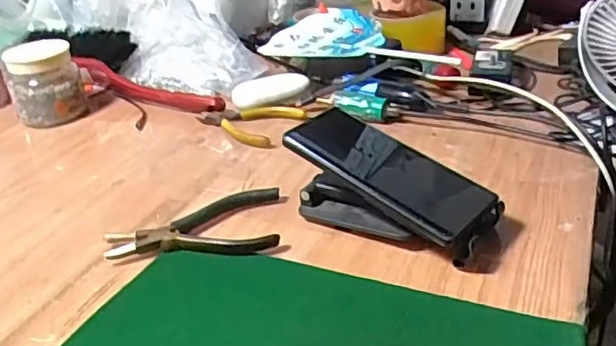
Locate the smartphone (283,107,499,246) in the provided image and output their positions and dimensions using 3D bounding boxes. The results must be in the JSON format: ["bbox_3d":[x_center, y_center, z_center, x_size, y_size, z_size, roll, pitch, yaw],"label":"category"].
[{"bbox_3d":[0.062,-0.005,0.465,0.154,0.011,0.071,37,54,24],"label":"smartphone"}]

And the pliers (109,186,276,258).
[{"bbox_3d":[-0.092,0.043,0.502,0.137,0.014,0.077,-4,30,4],"label":"pliers"}]

